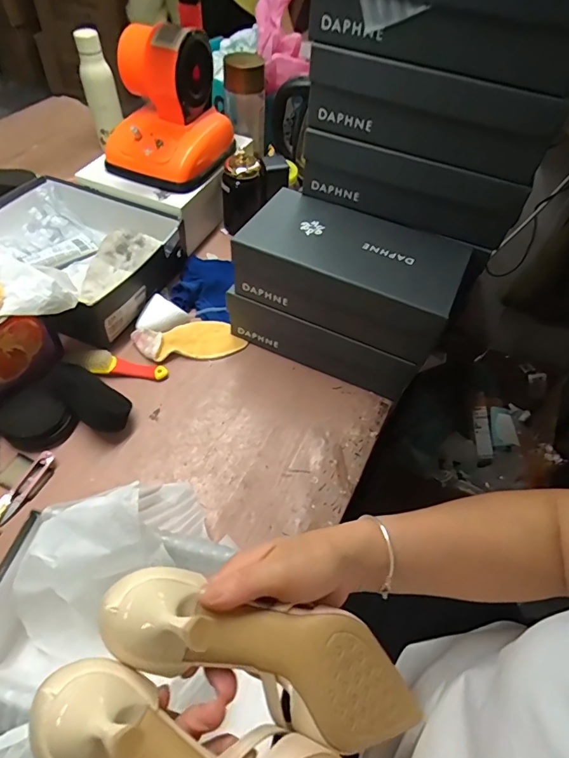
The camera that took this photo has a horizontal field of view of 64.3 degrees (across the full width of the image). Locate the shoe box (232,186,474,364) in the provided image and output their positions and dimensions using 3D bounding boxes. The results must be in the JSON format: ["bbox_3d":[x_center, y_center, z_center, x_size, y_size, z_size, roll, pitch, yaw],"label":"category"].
[{"bbox_3d":[0.092,-0.161,0.651,0.295,0.101,0.172,21,54,10],"label":"shoe box"}]

